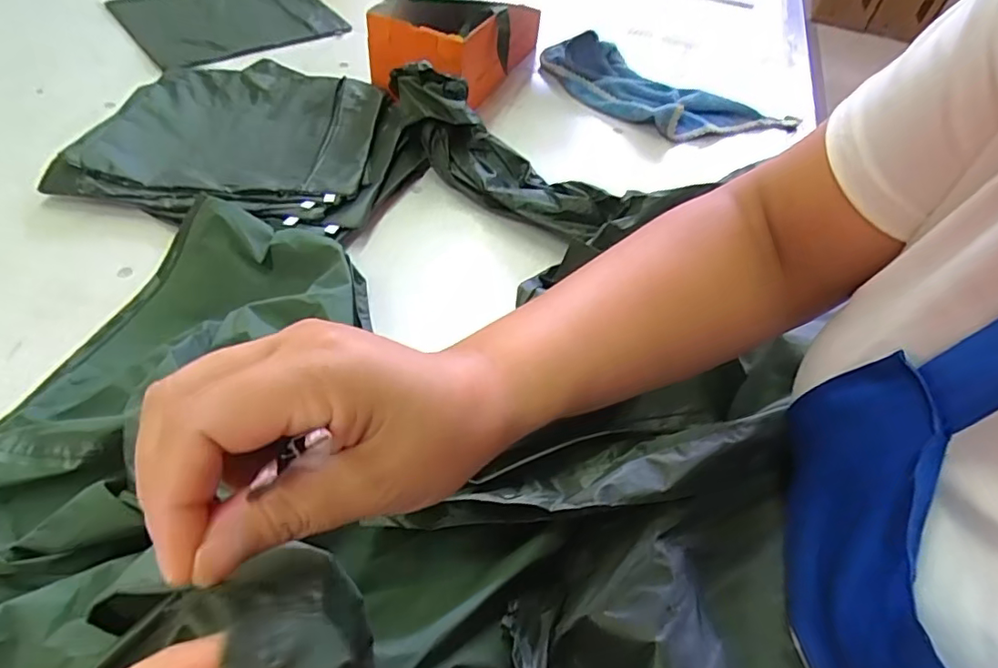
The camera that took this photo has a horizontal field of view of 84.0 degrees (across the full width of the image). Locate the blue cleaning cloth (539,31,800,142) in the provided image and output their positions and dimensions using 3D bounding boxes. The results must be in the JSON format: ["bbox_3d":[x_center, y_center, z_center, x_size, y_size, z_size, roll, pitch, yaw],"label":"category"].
[{"bbox_3d":[0.252,-0.382,0.880,0.421,0.046,0.166,23,53,11],"label":"blue cleaning cloth"}]

